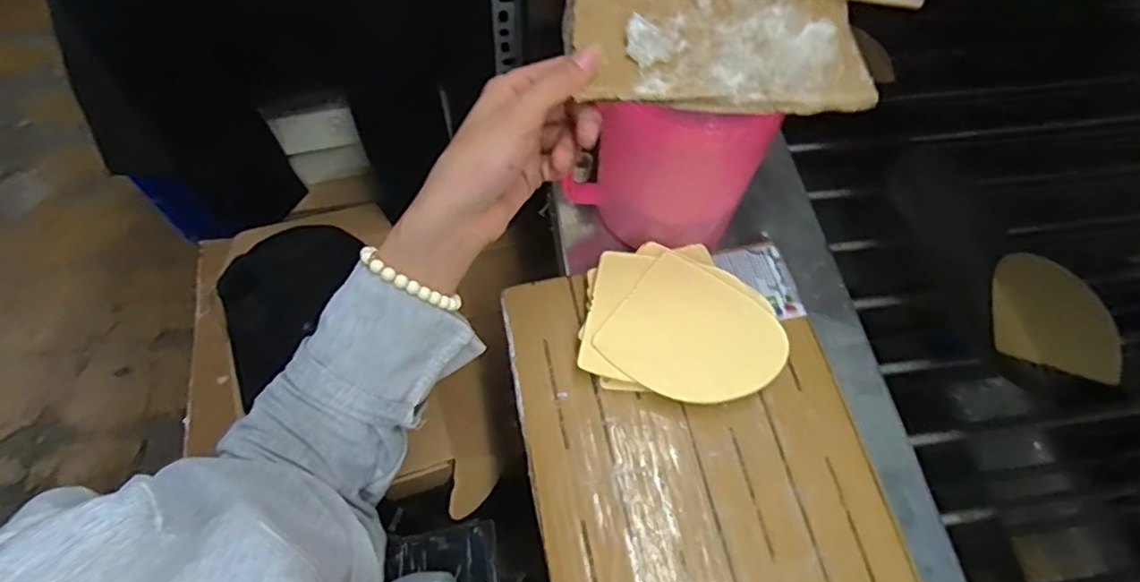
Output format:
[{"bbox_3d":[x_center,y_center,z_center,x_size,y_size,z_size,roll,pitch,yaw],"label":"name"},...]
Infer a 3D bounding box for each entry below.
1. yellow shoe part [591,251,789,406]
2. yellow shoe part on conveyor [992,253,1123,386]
[{"bbox_3d":[0.096,0.037,0.476,0.121,0.007,0.104,37,75,13],"label":"yellow shoe part"},{"bbox_3d":[0.434,0.019,0.556,0.102,0.007,0.109,13,66,8],"label":"yellow shoe part on conveyor"}]

